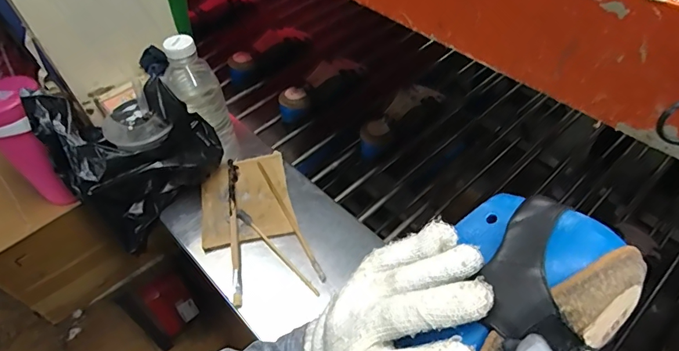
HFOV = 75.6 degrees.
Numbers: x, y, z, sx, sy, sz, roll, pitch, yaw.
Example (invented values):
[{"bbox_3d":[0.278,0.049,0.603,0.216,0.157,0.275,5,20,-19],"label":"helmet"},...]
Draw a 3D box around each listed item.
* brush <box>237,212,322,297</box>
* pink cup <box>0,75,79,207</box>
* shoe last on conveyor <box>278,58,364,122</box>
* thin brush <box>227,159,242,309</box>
[{"bbox_3d":[-0.099,0.121,0.700,0.191,0.004,0.013,42,62,17],"label":"brush"},{"bbox_3d":[-0.577,-0.060,0.811,0.096,0.235,0.116,-15,50,-10],"label":"pink cup"},{"bbox_3d":[-0.036,-0.187,0.968,0.075,0.075,0.241,33,57,27],"label":"shoe last on conveyor"},{"bbox_3d":[-0.172,0.076,0.717,0.017,0.012,0.279,-9,49,-6],"label":"thin brush"}]

